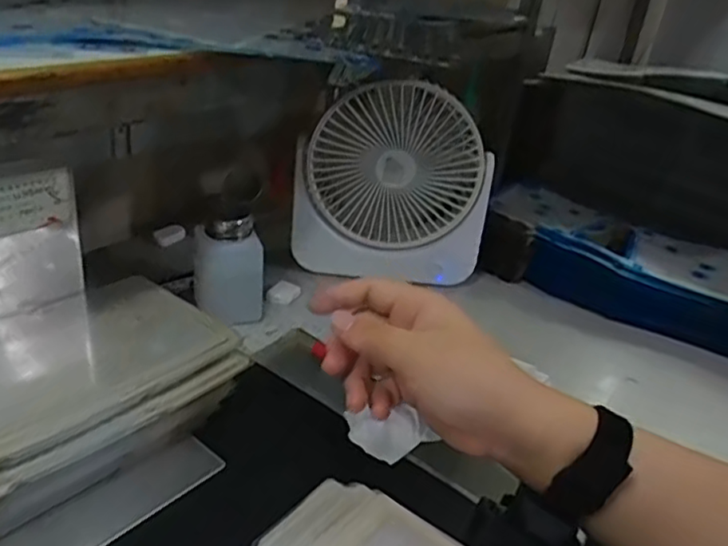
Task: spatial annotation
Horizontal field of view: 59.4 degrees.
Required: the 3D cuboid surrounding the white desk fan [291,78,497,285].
[{"bbox_3d":[0.028,-0.090,0.626,0.185,0.182,0.057,5,29,-3],"label":"white desk fan"}]

